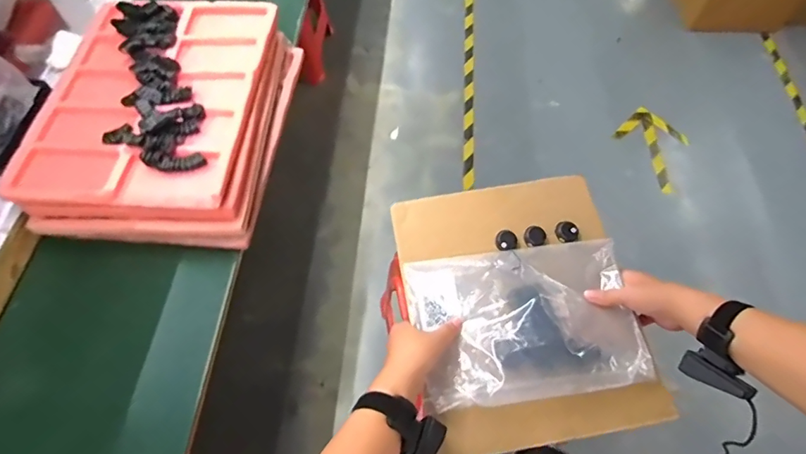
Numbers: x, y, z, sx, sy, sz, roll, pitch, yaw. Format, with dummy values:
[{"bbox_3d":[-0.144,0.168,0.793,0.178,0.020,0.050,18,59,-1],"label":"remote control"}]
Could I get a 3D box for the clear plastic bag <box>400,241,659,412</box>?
[{"bbox_3d":[0.156,0.115,0.597,0.273,0.028,0.189,-8,62,-2],"label":"clear plastic bag"}]

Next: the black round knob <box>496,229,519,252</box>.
[{"bbox_3d":[0.146,0.020,0.654,0.030,0.013,0.036,6,62,5],"label":"black round knob"}]

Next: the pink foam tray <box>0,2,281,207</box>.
[{"bbox_3d":[-0.462,-0.251,0.867,0.380,0.029,0.481,1,62,2],"label":"pink foam tray"}]

